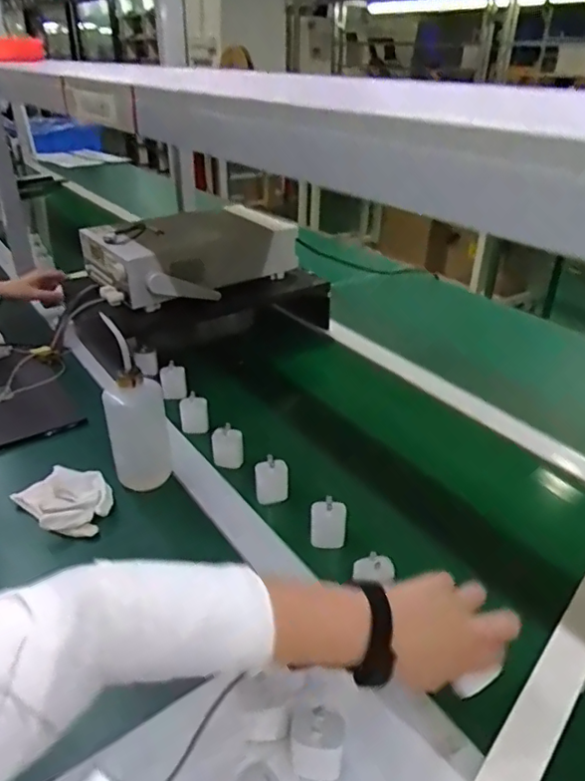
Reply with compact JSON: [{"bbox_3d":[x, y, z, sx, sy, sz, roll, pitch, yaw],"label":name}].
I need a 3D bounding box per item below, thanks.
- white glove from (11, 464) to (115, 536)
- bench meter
[{"bbox_3d":[-0.287,0.145,0.739,0.131,0.041,0.093,25,39,36],"label":"white glove"},{"bbox_3d":[-0.193,-0.268,1.109,0.370,0.111,0.223,-21,36,-31],"label":"bench meter"}]

